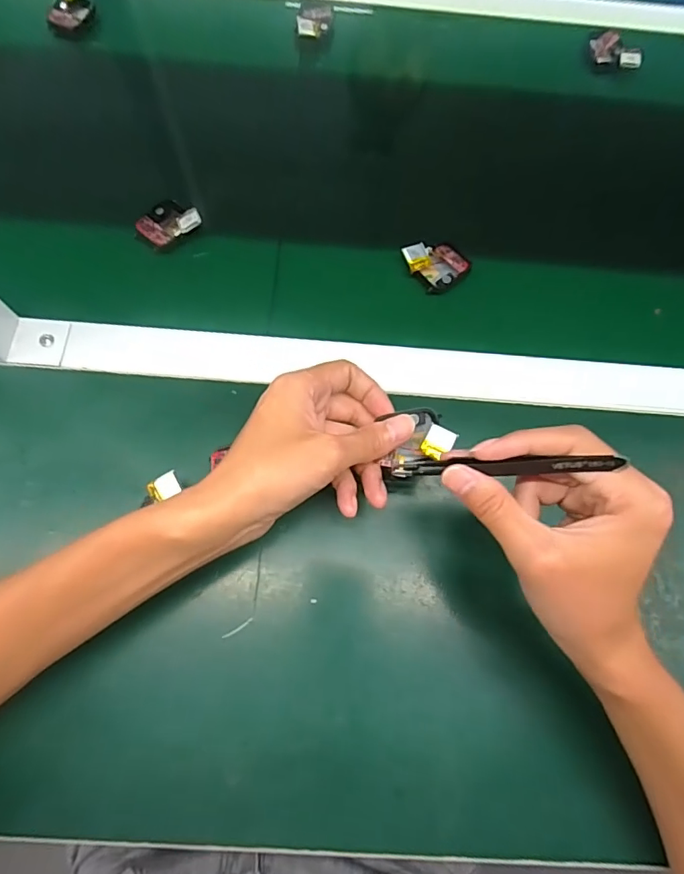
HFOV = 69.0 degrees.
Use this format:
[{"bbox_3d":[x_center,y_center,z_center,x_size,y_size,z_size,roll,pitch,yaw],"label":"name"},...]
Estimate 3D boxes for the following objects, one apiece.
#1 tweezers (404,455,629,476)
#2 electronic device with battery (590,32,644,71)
[{"bbox_3d":[0.084,0.015,0.260,0.103,0.010,0.008,-2,70,23],"label":"tweezers"},{"bbox_3d":[0.279,-0.393,0.507,0.035,0.014,0.052,-33,76,-12],"label":"electronic device with battery"}]

